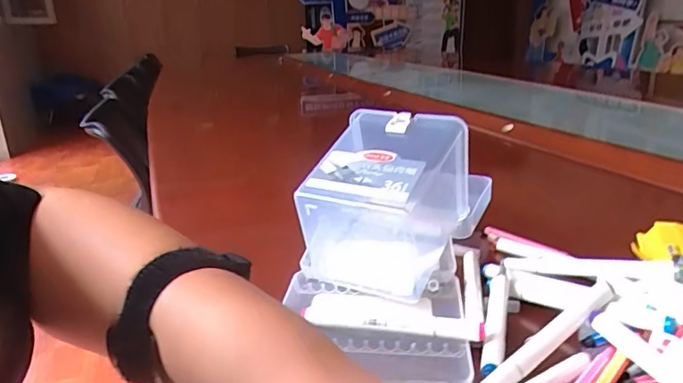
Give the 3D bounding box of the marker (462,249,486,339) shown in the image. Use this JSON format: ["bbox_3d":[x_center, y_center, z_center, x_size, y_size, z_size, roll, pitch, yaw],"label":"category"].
[{"bbox_3d":[0.119,0.088,0.458,0.016,0.015,0.154,2,19,12],"label":"marker"}]

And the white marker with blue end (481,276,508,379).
[{"bbox_3d":[0.124,0.103,0.405,0.016,0.010,0.131,5,20,18],"label":"white marker with blue end"}]

